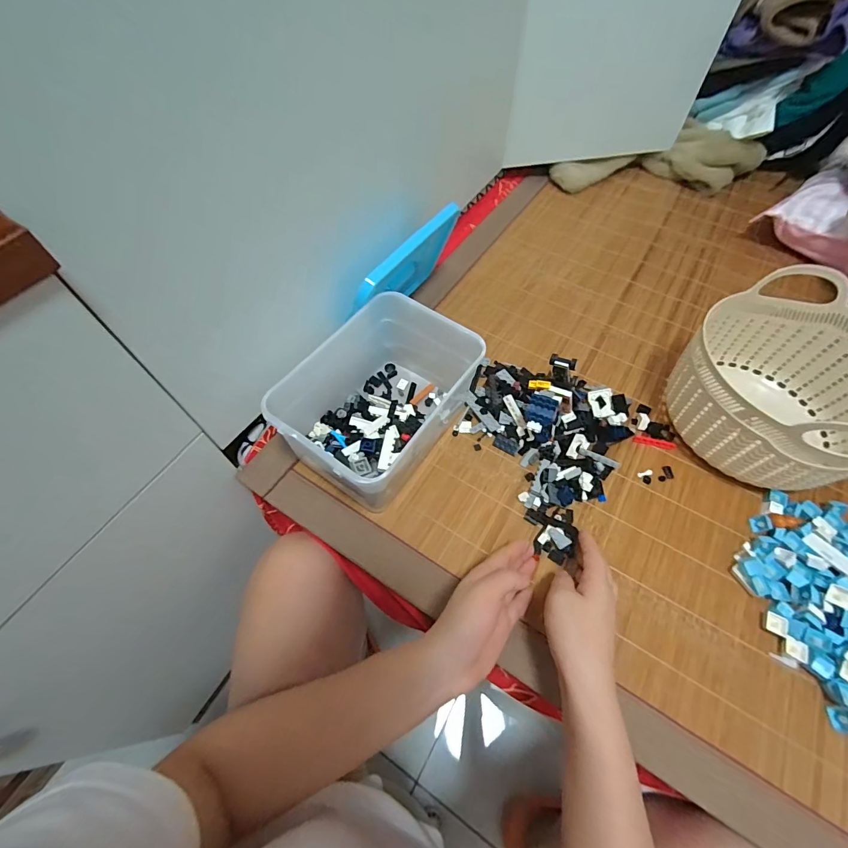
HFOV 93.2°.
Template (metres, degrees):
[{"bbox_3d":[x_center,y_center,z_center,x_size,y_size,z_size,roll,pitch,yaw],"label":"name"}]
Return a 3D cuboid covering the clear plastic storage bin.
[{"bbox_3d":[-0.047,-0.023,0.461,0.151,0.120,0.211,33,64,19],"label":"clear plastic storage bin"}]

